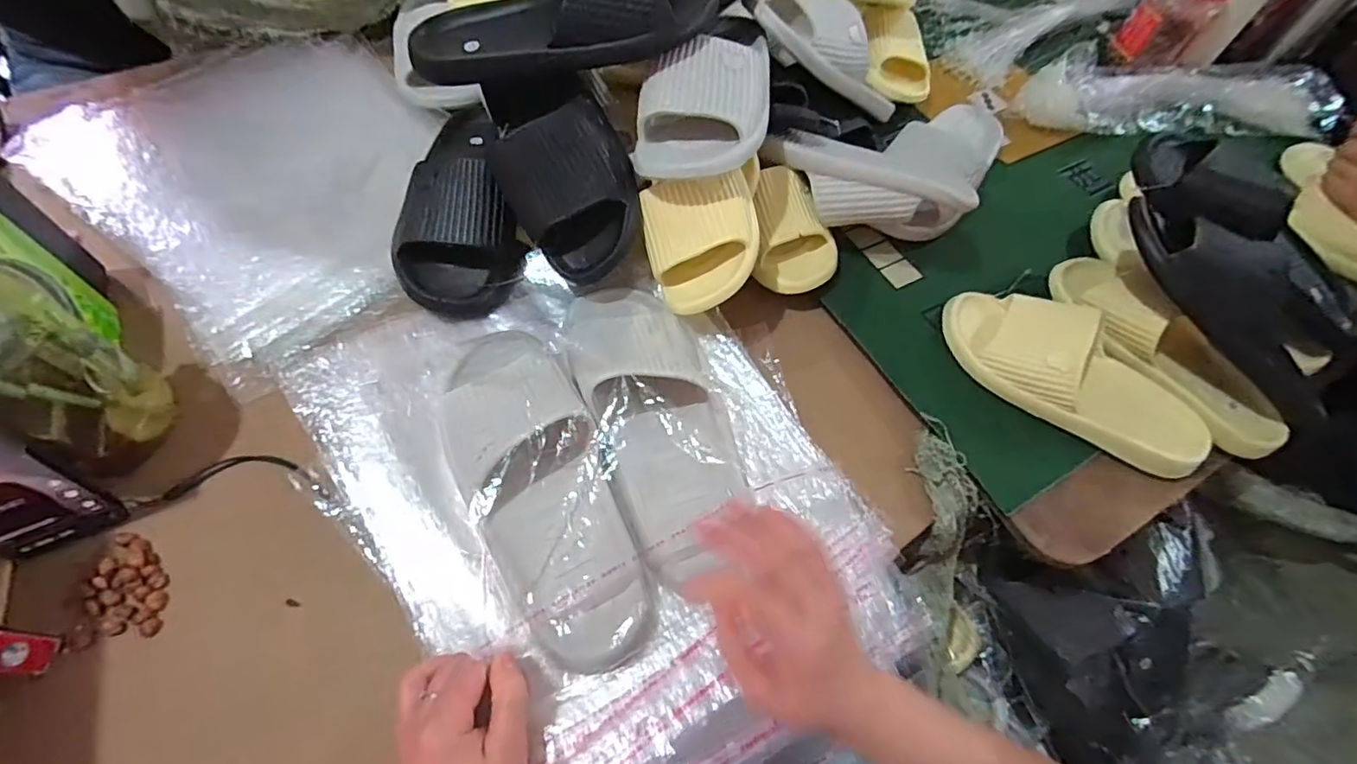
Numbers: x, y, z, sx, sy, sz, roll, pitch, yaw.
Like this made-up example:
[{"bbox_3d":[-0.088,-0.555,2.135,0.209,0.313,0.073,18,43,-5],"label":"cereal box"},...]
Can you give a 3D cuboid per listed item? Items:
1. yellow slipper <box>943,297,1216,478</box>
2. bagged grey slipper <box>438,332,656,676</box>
[{"bbox_3d":[0.366,-0.008,0.530,0.244,0.061,0.098,32,63,13],"label":"yellow slipper"},{"bbox_3d":[-0.108,0.068,0.435,0.101,0.061,0.281,-26,66,-17],"label":"bagged grey slipper"}]

